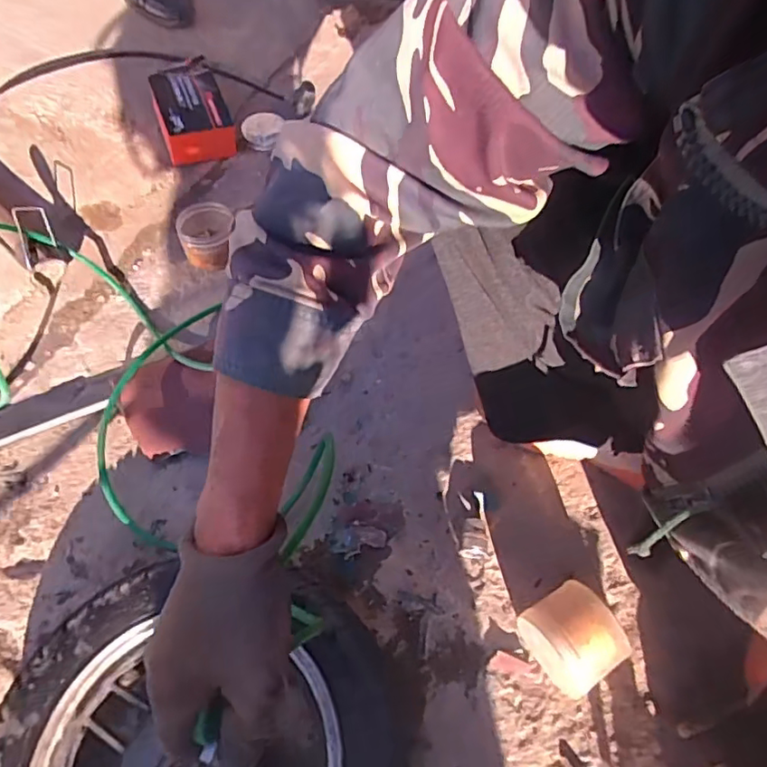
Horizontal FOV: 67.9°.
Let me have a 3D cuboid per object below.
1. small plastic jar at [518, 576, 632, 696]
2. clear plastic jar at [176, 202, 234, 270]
[{"bbox_3d":[0.178,0.243,0.544,0.072,0.083,0.081,-30,64,-15],"label":"small plastic jar"},{"bbox_3d":[-0.264,-0.218,0.852,0.079,0.063,0.090,-5,59,-2],"label":"clear plastic jar"}]

